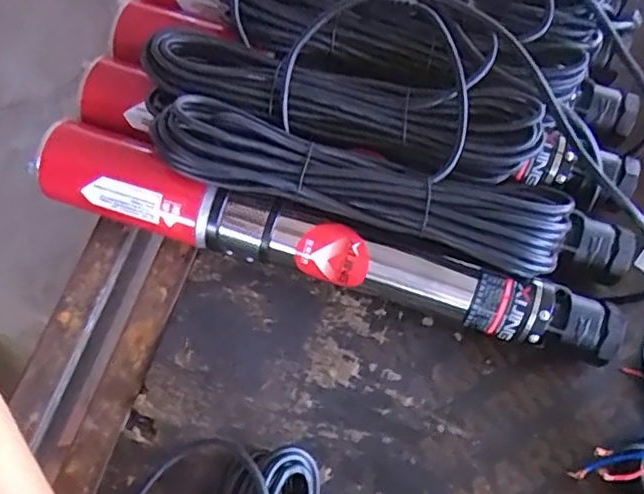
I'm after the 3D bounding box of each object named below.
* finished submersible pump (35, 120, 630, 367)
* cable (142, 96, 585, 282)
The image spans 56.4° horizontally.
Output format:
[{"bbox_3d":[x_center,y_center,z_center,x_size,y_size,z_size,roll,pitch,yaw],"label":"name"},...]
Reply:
[{"bbox_3d":[-0.002,0.004,0.529,0.520,0.072,0.071,19,66,5],"label":"finished submersible pump"},{"bbox_3d":[0.034,-0.053,0.500,0.336,0.075,0.071,14,66,3],"label":"cable"}]

